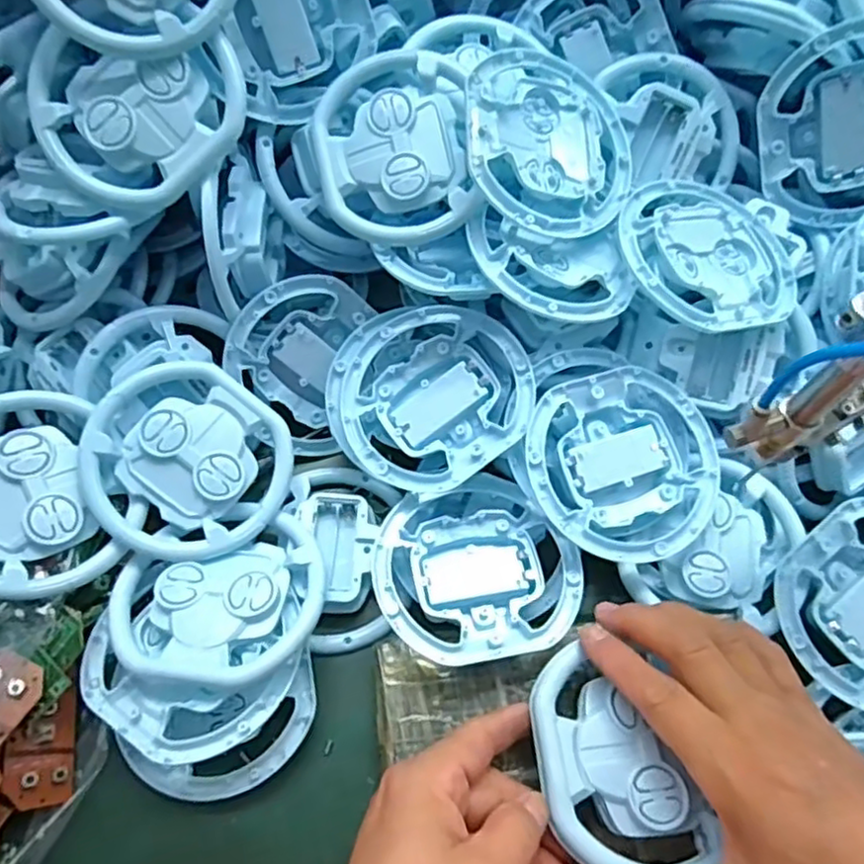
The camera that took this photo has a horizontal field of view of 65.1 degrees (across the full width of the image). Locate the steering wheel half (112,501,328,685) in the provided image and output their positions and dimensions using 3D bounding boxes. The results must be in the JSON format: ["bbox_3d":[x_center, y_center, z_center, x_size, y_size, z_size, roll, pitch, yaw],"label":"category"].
[{"bbox_3d":[-0.106,0.081,0.338,0.100,0.016,0.089,-19,65,-12],"label":"steering wheel half"}]

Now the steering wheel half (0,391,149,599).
[{"bbox_3d":[-0.203,0.033,0.337,0.088,0.011,0.104,-33,89,-30],"label":"steering wheel half"}]

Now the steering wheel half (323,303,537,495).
[{"bbox_3d":[-0.002,-0.020,0.382,0.106,0.020,0.112,-38,70,-4],"label":"steering wheel half"}]

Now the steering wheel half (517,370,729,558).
[{"bbox_3d":[0.102,0.016,0.356,0.101,0.023,0.096,1,62,-2],"label":"steering wheel half"}]

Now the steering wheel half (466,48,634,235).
[{"bbox_3d":[0.063,-0.156,0.369,0.095,0.018,0.103,6,79,-19],"label":"steering wheel half"}]

